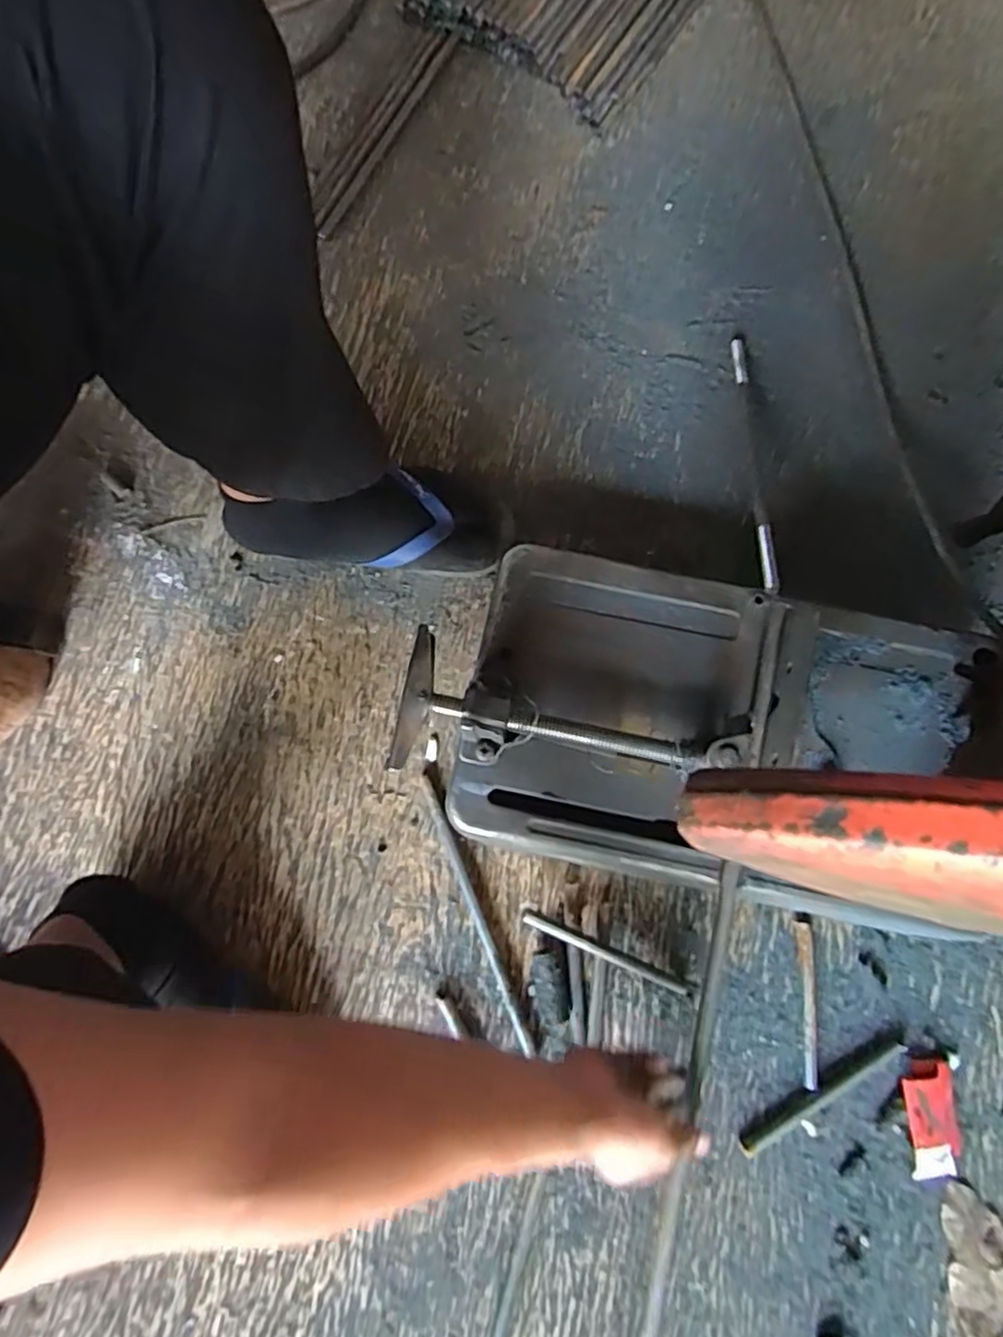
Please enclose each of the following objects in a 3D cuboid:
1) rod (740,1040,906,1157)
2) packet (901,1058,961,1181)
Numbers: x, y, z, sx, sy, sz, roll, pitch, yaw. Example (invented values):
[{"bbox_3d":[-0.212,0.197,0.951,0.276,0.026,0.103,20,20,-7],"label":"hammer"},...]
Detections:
[{"bbox_3d":[0.265,0.351,0.559,0.158,0.011,0.016,-29,79,-5],"label":"rod"},{"bbox_3d":[0.351,0.368,0.553,0.043,0.015,0.087,-4,78,0],"label":"packet"}]

